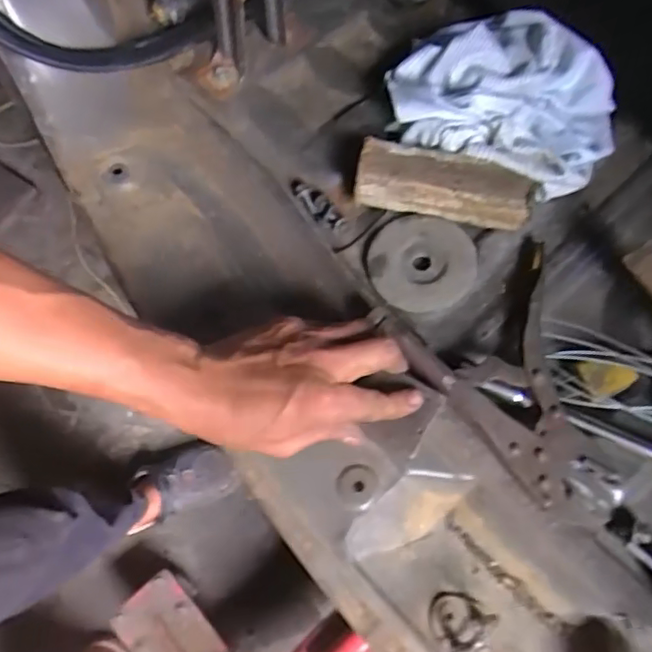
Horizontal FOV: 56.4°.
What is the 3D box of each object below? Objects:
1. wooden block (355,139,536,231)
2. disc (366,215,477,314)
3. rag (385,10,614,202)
[{"bbox_3d":[0.100,-0.119,0.523,0.148,0.045,0.046,11,68,3],"label":"wooden block"},{"bbox_3d":[0.081,-0.054,0.512,0.087,0.016,0.087,0,69,1],"label":"disc"},{"bbox_3d":[0.162,-0.212,0.553,0.200,0.063,0.178,20,71,8],"label":"rag"}]

